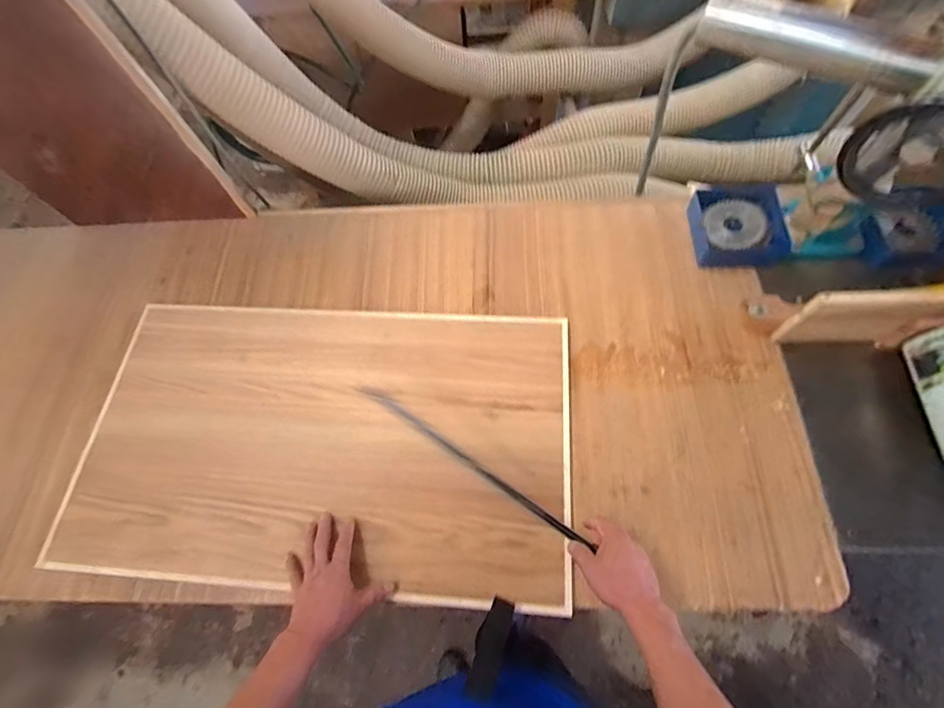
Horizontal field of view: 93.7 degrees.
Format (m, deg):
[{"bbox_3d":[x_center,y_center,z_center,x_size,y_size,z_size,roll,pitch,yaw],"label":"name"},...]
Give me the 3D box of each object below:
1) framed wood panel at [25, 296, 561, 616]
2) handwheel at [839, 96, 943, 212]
[{"bbox_3d":[-0.254,0.138,0.766,0.828,0.033,0.477,2,66,4],"label":"framed wood panel"},{"bbox_3d":[0.575,-0.256,0.572,0.155,0.123,0.054,32,71,15],"label":"handwheel"}]

